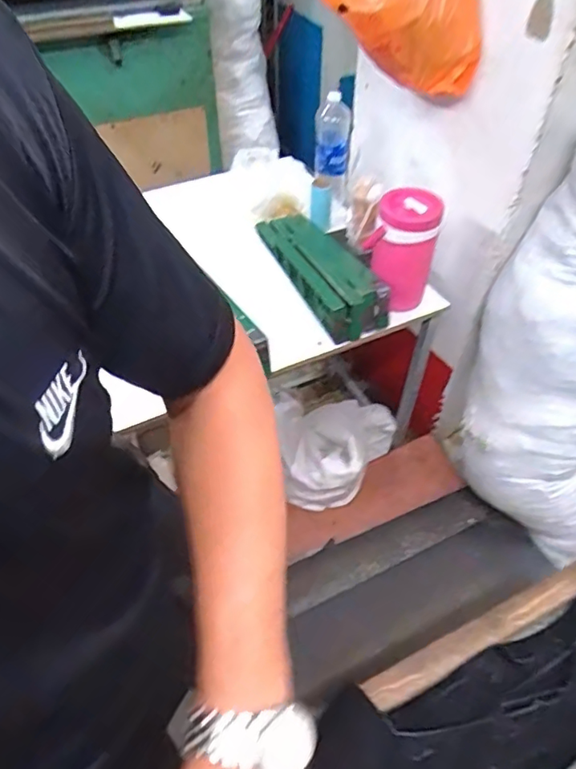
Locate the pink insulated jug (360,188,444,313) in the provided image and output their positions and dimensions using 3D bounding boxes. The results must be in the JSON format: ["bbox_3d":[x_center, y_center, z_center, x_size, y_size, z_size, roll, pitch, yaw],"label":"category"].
[{"bbox_3d":[0.260,-0.305,1.232,0.150,0.254,0.170,9,50,9],"label":"pink insulated jug"}]

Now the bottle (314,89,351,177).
[{"bbox_3d":[0.122,-0.682,1.456,0.096,0.201,0.114,5,50,5],"label":"bottle"}]

